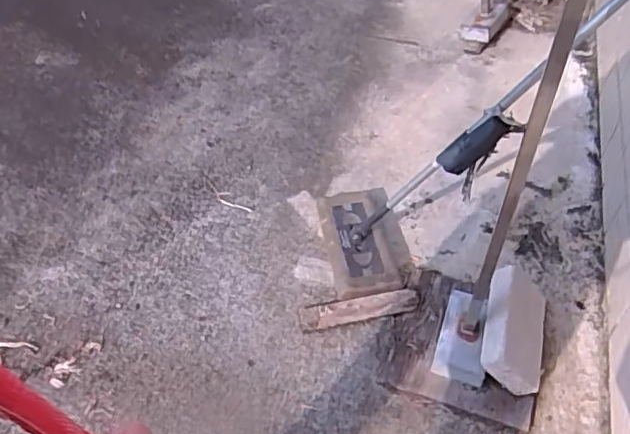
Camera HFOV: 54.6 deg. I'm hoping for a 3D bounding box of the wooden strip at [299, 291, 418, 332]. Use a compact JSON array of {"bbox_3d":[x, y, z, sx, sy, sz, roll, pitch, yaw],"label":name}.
[{"bbox_3d":[0.094,0.198,1.303,0.250,0.013,0.058,-10,59,0],"label":"wooden strip"}]

